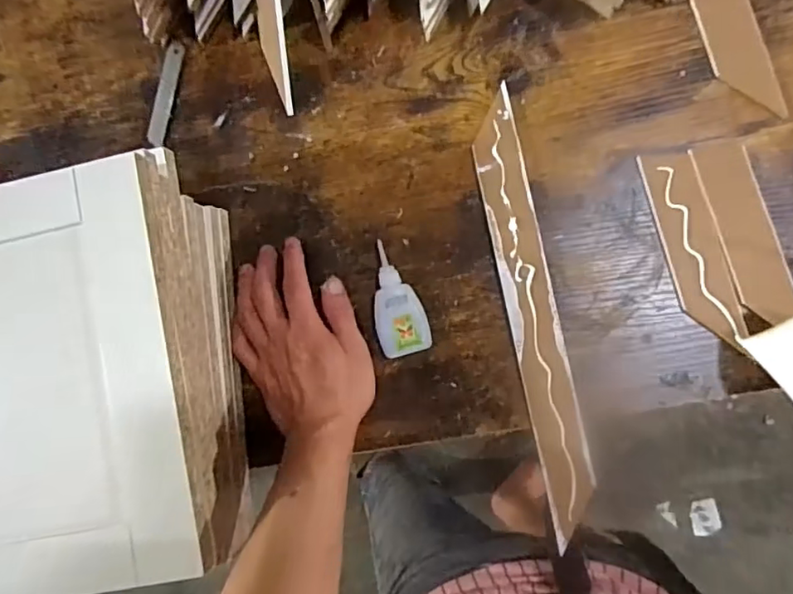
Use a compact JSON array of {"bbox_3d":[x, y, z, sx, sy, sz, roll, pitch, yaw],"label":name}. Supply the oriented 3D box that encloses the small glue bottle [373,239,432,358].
[{"bbox_3d":[0.000,0.002,0.477,0.042,0.021,0.091,-14,86,6],"label":"small glue bottle"}]

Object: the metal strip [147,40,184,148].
[{"bbox_3d":[-0.209,-0.184,0.522,0.018,0.004,0.095,9,87,1],"label":"metal strip"}]

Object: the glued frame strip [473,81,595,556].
[{"bbox_3d":[0.109,0.010,0.463,0.037,0.007,0.347,-12,84,9],"label":"glued frame strip"}]

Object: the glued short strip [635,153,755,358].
[{"bbox_3d":[0.230,-0.038,0.447,0.041,0.005,0.156,-16,83,13],"label":"glued short strip"}]

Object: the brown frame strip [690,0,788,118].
[{"bbox_3d":[0.261,-0.219,0.454,0.043,0.007,0.160,-14,86,6],"label":"brown frame strip"}]

